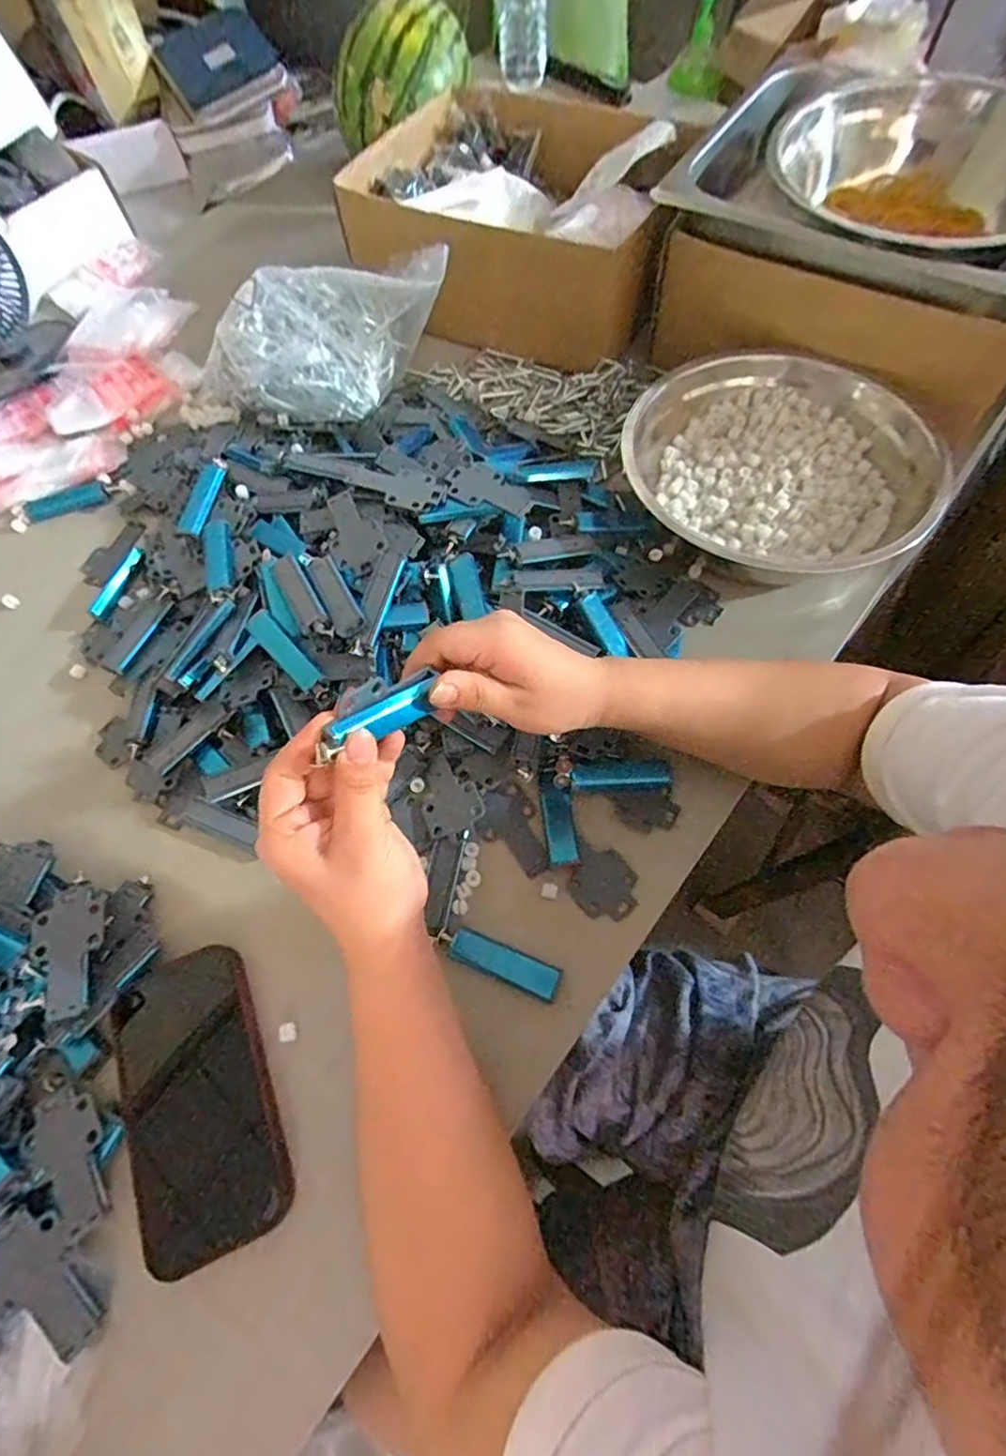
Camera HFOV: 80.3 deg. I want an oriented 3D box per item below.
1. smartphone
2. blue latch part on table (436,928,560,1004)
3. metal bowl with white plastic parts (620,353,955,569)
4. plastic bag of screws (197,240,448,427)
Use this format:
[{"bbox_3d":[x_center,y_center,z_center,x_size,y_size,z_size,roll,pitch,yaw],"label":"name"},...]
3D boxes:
[{"bbox_3d":[-0.188,0.225,0.367,0.083,0.011,0.165,-25,67,-8],"label":"smartphone"},{"bbox_3d":[-0.003,0.153,0.392,0.082,0.007,0.022,20,68,11],"label":"blue latch part on table"},{"bbox_3d":[0.236,-0.224,0.512,0.263,0.069,0.225,6,66,5],"label":"metal bowl with white plastic parts"},{"bbox_3d":[-0.181,-0.397,0.605,0.230,0.095,0.157,-34,68,-12],"label":"plastic bag of screws"}]

